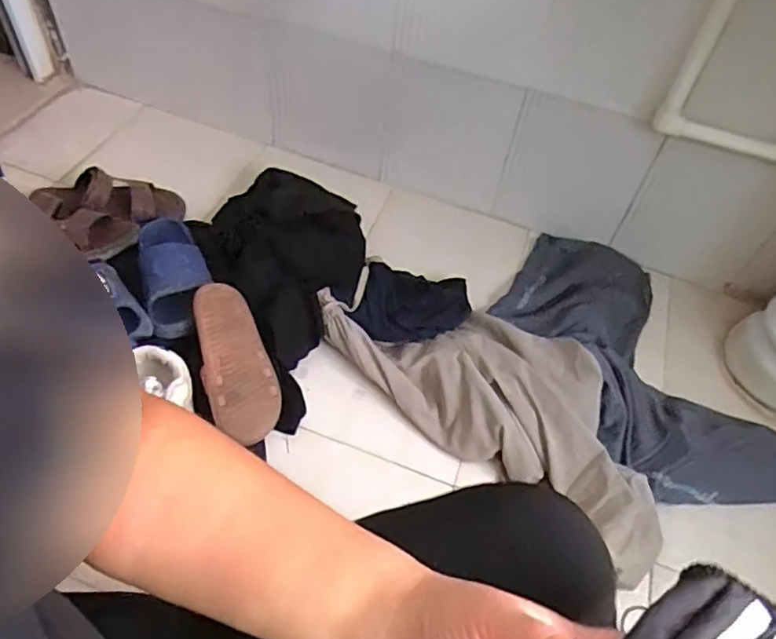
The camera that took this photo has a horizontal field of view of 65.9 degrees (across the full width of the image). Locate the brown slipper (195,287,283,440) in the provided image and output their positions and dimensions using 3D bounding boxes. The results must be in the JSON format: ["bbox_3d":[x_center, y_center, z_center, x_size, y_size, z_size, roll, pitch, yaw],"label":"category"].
[{"bbox_3d":[-0.229,0.060,0.899,0.102,0.052,0.252,-14,67,-16],"label":"brown slipper"}]

